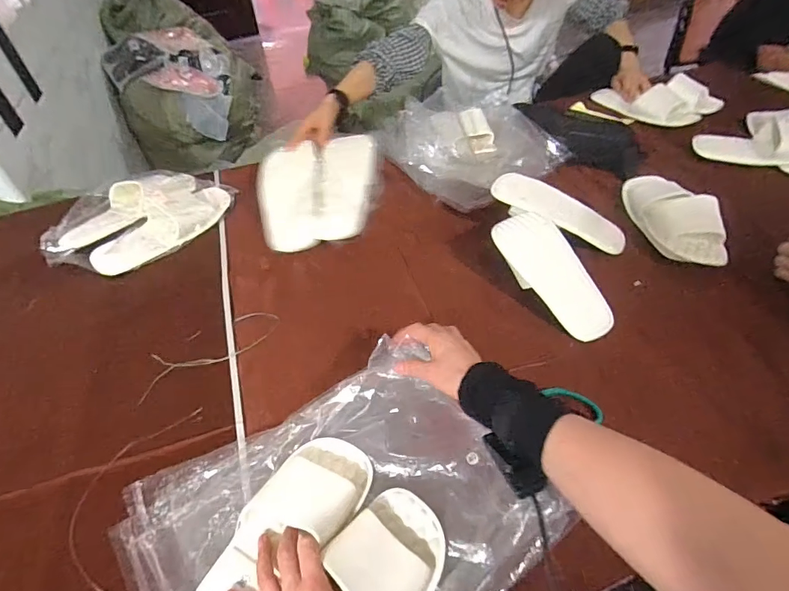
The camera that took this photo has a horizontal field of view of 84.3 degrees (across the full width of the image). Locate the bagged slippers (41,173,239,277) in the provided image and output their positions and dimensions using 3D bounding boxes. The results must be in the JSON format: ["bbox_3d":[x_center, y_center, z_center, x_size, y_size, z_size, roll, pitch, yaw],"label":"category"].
[{"bbox_3d":[-0.487,-0.154,0.836,0.334,0.062,0.214,-35,54,-25],"label":"bagged slippers"}]

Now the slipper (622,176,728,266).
[{"bbox_3d":[0.479,-0.143,0.757,0.095,0.076,0.243,-5,47,0],"label":"slipper"}]

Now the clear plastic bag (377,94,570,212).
[{"bbox_3d":[0.154,-0.345,0.963,0.347,0.056,0.426,-13,47,-8],"label":"clear plastic bag"}]

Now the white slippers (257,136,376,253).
[{"bbox_3d":[-0.143,-0.199,0.852,0.229,0.046,0.251,-11,62,-1],"label":"white slippers"}]

